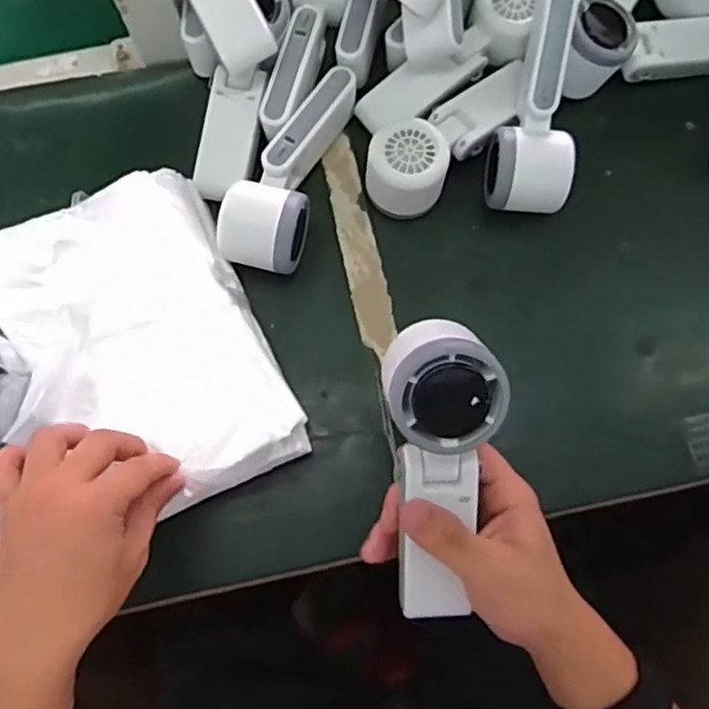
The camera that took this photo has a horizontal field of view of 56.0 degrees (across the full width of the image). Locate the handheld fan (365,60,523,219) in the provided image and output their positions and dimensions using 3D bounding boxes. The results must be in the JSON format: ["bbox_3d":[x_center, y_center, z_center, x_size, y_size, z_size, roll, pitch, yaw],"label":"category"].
[{"bbox_3d":[0.070,-0.168,0.502,0.059,0.052,0.157,41,80,10],"label":"handheld fan"}]

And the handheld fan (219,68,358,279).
[{"bbox_3d":[-0.048,-0.136,0.493,0.056,0.060,0.162,16,76,5],"label":"handheld fan"}]

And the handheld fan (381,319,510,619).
[{"bbox_3d":[0.043,0.064,0.361,0.058,0.046,0.163,2,112,1],"label":"handheld fan"}]

